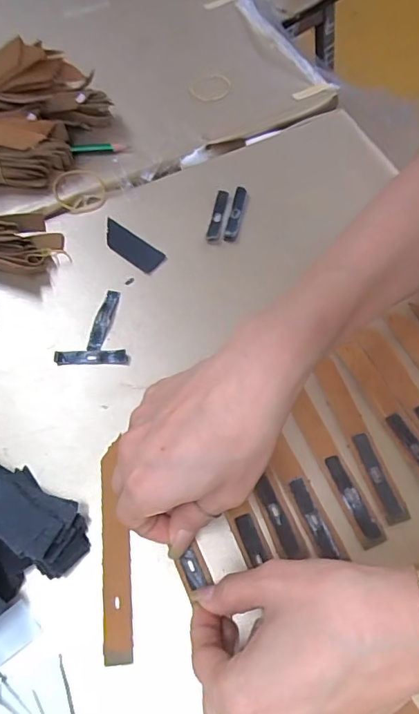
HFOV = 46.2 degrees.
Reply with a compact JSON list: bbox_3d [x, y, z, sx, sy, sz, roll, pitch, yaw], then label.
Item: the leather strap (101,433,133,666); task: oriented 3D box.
[{"bbox_3d":[-0.057,0.114,0.296,0.016,0.004,0.121,-8,62,0],"label":"leather strap"}]

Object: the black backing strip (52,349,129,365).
[{"bbox_3d":[-0.085,0.000,0.355,0.054,0.004,0.012,-1,62,3],"label":"black backing strip"}]

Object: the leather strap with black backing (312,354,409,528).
[{"bbox_3d":[0.095,0.051,0.315,0.016,0.004,0.109,-17,63,-5],"label":"leather strap with black backing"}]

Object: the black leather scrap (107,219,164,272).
[{"bbox_3d":[-0.065,-0.092,0.402,0.062,0.004,0.022,35,70,20],"label":"black leather scrap"}]

